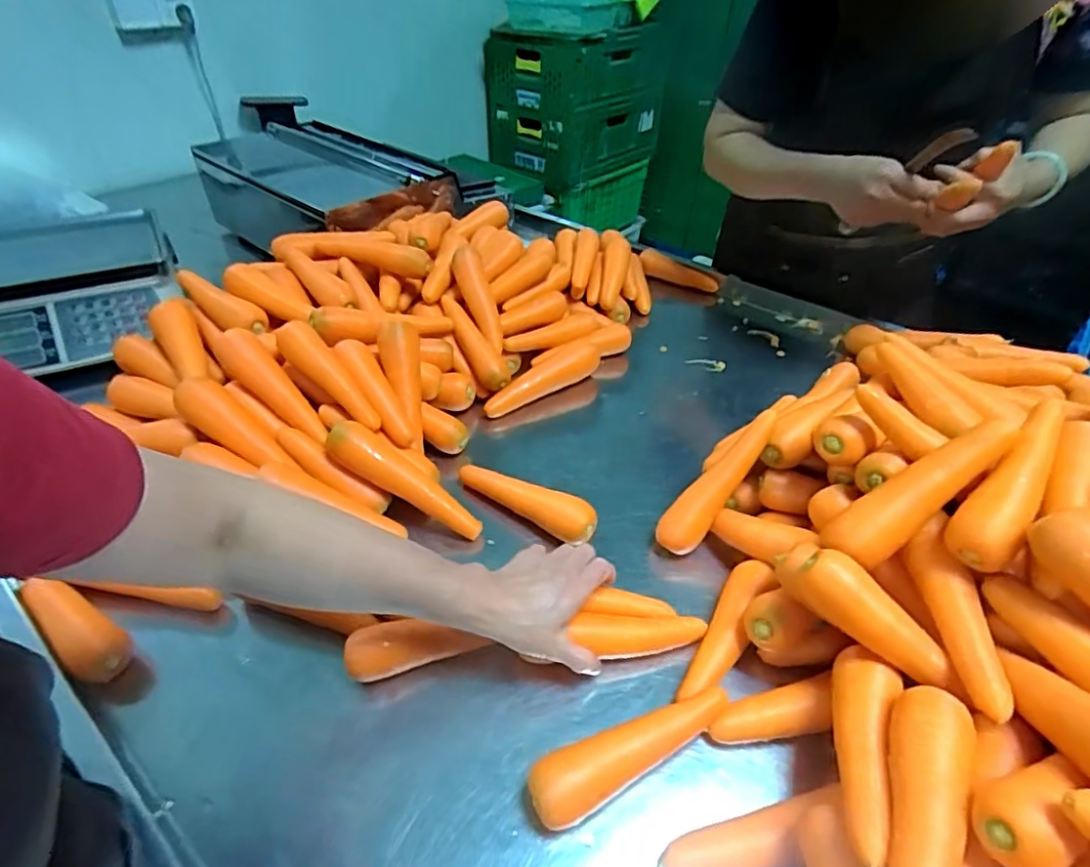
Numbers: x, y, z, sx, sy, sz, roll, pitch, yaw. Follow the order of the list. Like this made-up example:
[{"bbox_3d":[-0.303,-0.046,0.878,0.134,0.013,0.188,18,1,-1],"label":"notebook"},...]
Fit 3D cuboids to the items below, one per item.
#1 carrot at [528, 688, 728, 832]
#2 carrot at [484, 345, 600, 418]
[{"bbox_3d":[0.070,0.250,0.462,0.175,0.050,0.041,-19,45,-22],"label":"carrot"},{"bbox_3d":[-0.006,-0.081,0.855,0.203,0.044,0.046,-24,47,-26],"label":"carrot"}]

